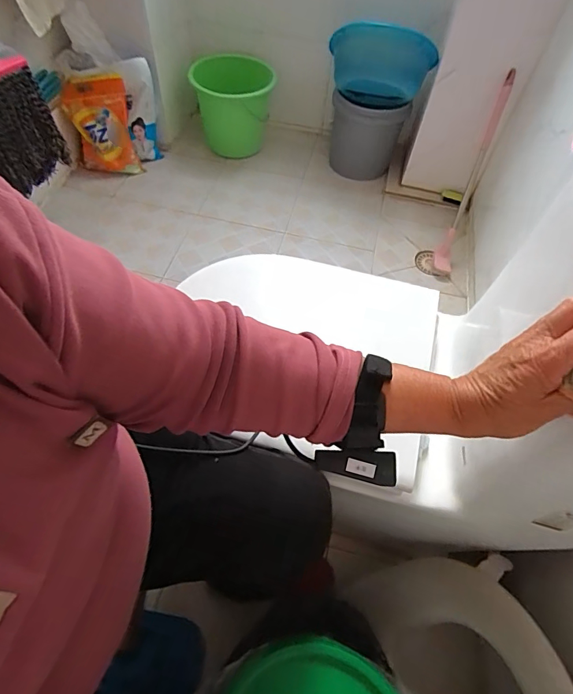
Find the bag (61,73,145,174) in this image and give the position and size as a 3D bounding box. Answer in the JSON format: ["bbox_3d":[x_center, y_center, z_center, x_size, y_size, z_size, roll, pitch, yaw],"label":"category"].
[{"bbox_3d":[-0.639,-0.757,1.472,0.206,0.309,0.044,-13,29,-11],"label":"bag"}]

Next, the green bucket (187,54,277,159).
[{"bbox_3d":[-0.198,-0.896,1.590,0.295,0.248,0.296,-2,56,-5],"label":"green bucket"}]

